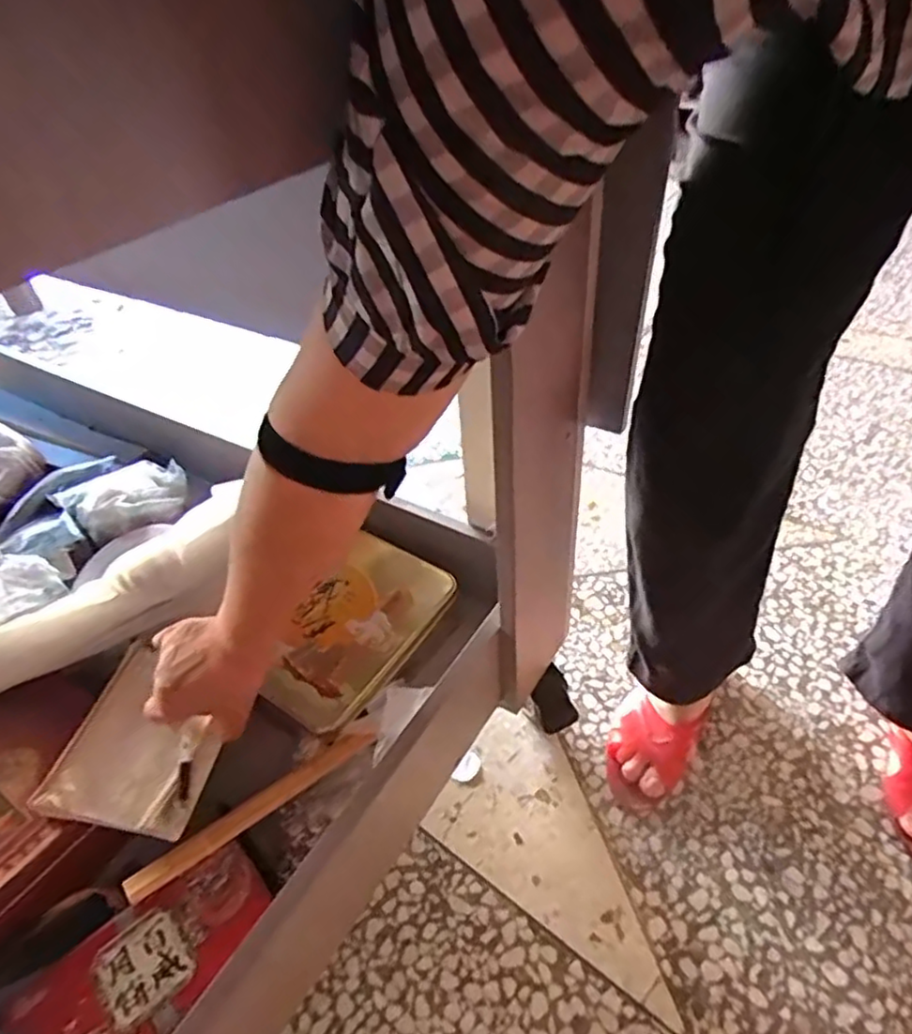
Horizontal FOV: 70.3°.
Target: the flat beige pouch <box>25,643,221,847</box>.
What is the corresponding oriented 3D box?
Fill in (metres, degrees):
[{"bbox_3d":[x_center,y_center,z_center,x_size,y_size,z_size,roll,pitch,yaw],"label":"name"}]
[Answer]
[{"bbox_3d":[-0.276,0.195,0.587,0.128,0.025,0.162,4,44,10],"label":"flat beige pouch"}]

